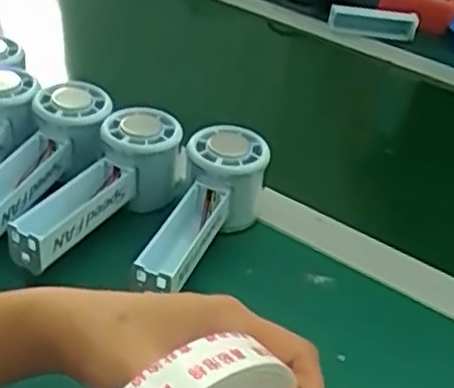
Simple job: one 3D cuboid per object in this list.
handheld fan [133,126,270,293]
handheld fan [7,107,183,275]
[{"bbox_3d":[-0.013,0.015,0.471,0.059,0.063,0.137,12,34,7],"label":"handheld fan"},{"bbox_3d":[-0.085,-0.003,0.481,0.055,0.057,0.144,19,36,17],"label":"handheld fan"}]

